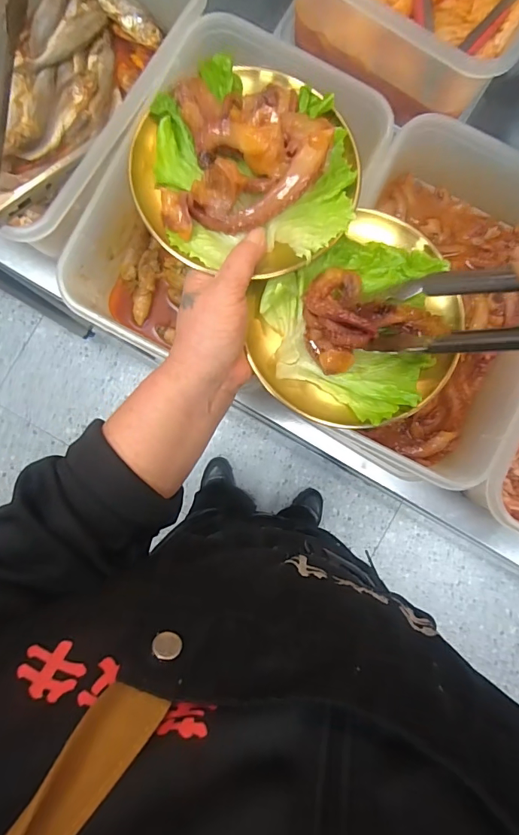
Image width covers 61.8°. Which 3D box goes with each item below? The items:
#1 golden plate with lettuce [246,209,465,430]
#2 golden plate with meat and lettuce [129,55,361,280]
[{"bbox_3d":[0.074,-0.063,0.312,0.147,0.040,0.136,0,88,-3],"label":"golden plate with lettuce"},{"bbox_3d":[-0.009,-0.178,0.308,0.157,0.038,0.151,0,88,-3],"label":"golden plate with meat and lettuce"}]

